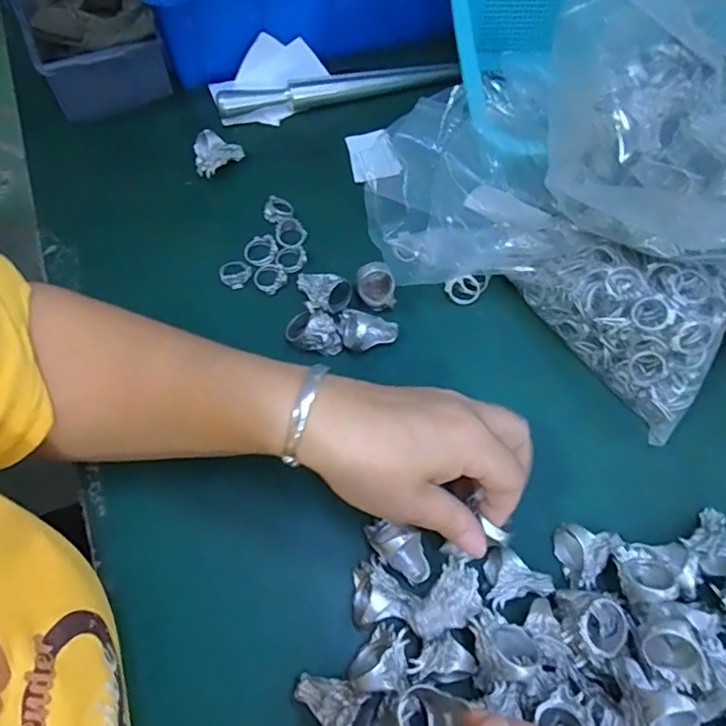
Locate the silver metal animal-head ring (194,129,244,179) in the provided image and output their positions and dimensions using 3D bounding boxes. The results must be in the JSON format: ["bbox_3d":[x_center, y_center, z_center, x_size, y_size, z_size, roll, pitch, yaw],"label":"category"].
[{"bbox_3d":[-0.113,-0.163,0.419,0.038,0.032,0.018,-19,64,-12],"label":"silver metal animal-head ring"}]

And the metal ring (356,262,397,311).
[{"bbox_3d":[0.009,-0.050,0.361,0.026,0.031,0.018,3,62,-1],"label":"metal ring"}]

